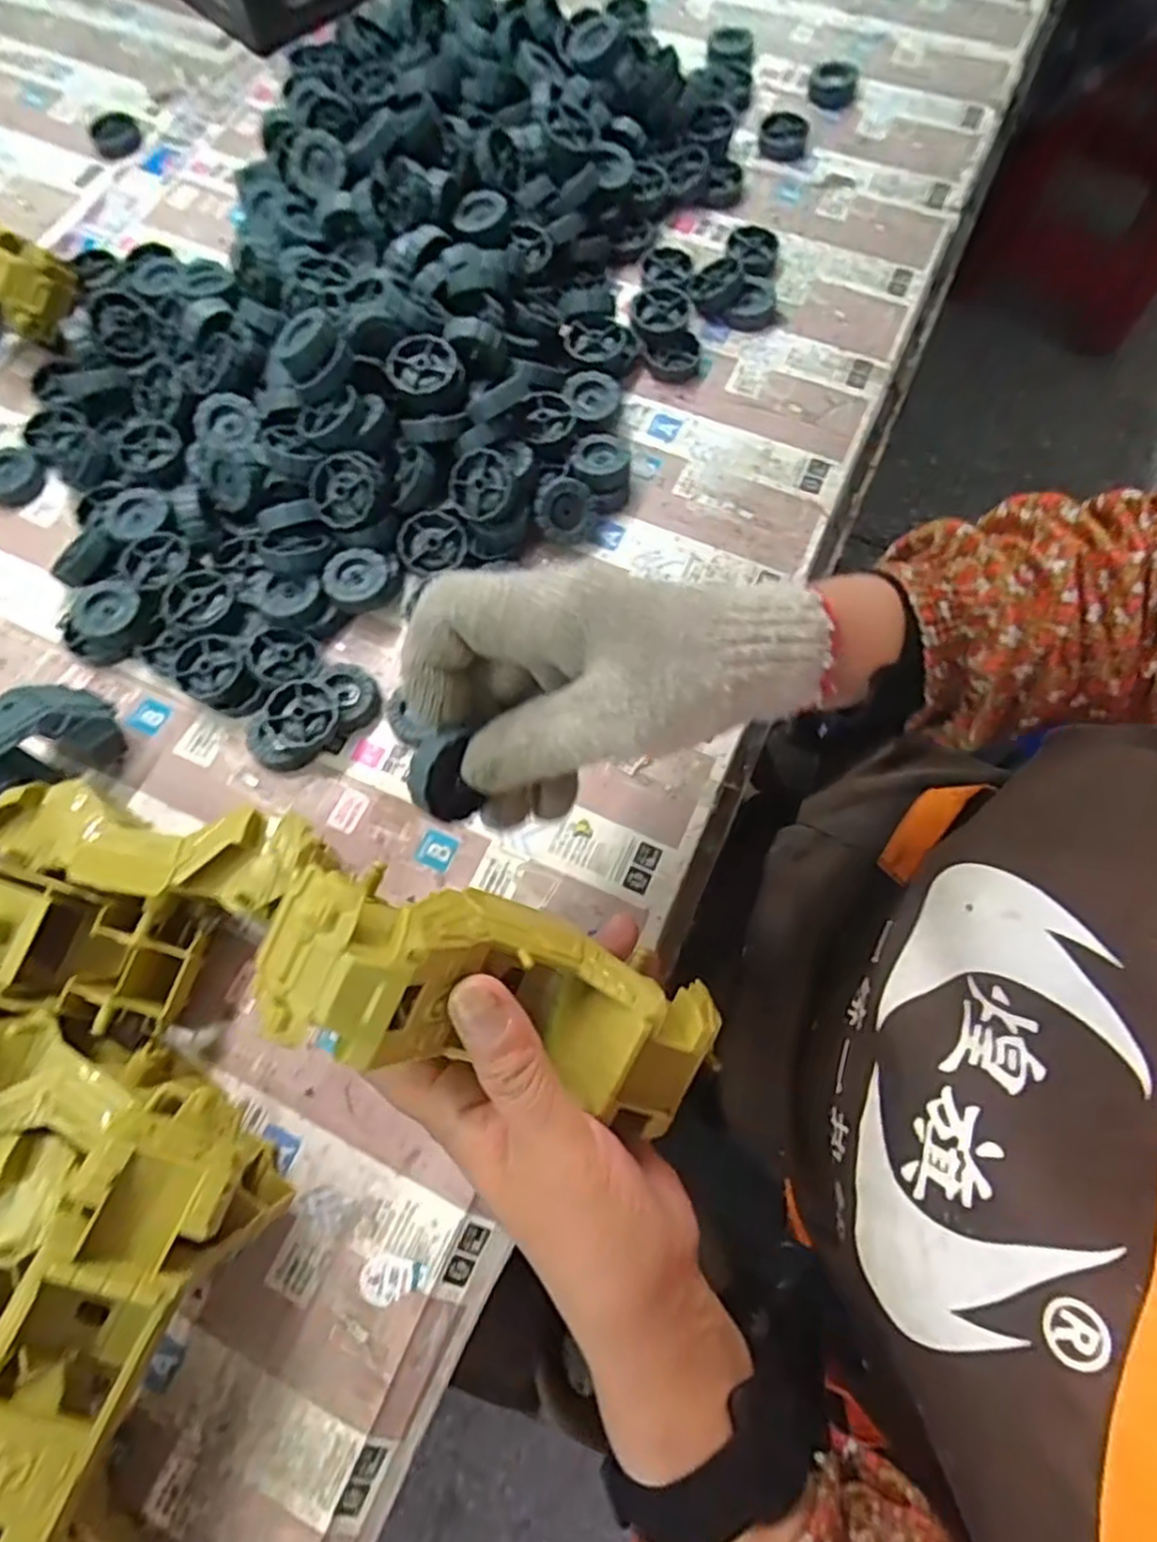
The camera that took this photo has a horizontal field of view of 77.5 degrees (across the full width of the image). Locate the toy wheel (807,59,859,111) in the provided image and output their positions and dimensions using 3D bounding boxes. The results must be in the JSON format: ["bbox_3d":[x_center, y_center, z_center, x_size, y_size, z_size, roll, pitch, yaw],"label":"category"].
[{"bbox_3d":[0.187,-0.505,0.532,0.035,0.013,0.042,17,74,7],"label":"toy wheel"}]

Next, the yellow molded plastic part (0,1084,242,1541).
[{"bbox_3d":[-0.182,0.205,0.267,0.057,0.057,0.167,24,74,8],"label":"yellow molded plastic part"}]

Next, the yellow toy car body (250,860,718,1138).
[{"bbox_3d":[-0.019,0.081,0.251,0.169,0.040,0.060,23,73,-21],"label":"yellow toy car body"}]

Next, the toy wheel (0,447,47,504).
[{"bbox_3d":[-0.370,-0.191,0.469,0.042,0.013,0.036,21,74,8],"label":"toy wheel"}]

